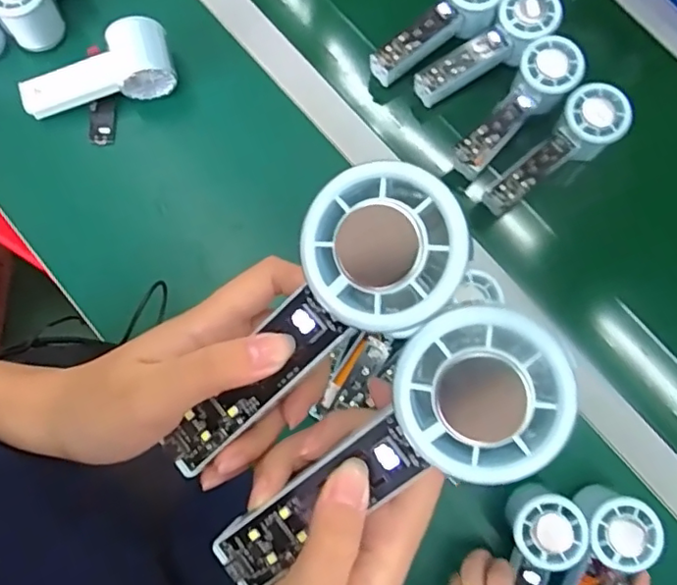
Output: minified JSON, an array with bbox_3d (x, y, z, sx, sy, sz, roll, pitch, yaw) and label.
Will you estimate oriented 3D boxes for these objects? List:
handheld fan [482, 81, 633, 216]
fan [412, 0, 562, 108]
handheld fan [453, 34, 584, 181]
[{"bbox_3d":[0.210,-0.131,0.554,0.153,0.052,0.055,-43,82,-7],"label":"handheld fan"},{"bbox_3d":[0.150,-0.245,0.582,0.158,0.039,0.052,-34,81,8],"label":"fan"},{"bbox_3d":[0.174,-0.179,0.563,0.050,0.051,0.149,41,82,7],"label":"handheld fan"}]

